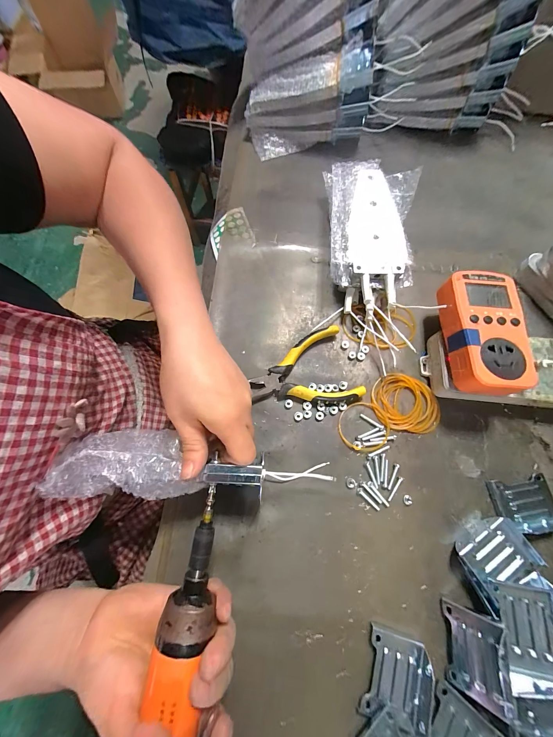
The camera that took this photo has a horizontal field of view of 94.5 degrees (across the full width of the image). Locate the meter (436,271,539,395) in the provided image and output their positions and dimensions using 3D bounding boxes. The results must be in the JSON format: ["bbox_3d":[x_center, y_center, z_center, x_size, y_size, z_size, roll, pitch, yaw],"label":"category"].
[{"bbox_3d":[0.211,-0.038,0.261,0.072,0.026,0.125,0,72,-1],"label":"meter"}]

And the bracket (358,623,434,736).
[{"bbox_3d":[0.104,0.262,0.213,0.056,0.012,0.059,16,73,4],"label":"bracket"}]

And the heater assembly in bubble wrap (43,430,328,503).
[{"bbox_3d":[-0.069,0.087,0.220,0.216,0.051,0.057,3,72,2],"label":"heater assembly in bubble wrap"}]

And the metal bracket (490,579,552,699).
[{"bbox_3d":[0.207,0.219,0.209,0.043,0.019,0.070,6,72,1],"label":"metal bracket"}]

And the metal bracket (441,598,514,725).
[{"bbox_3d":[0.164,0.237,0.212,0.012,0.042,0.058,19,70,-33],"label":"metal bracket"}]

